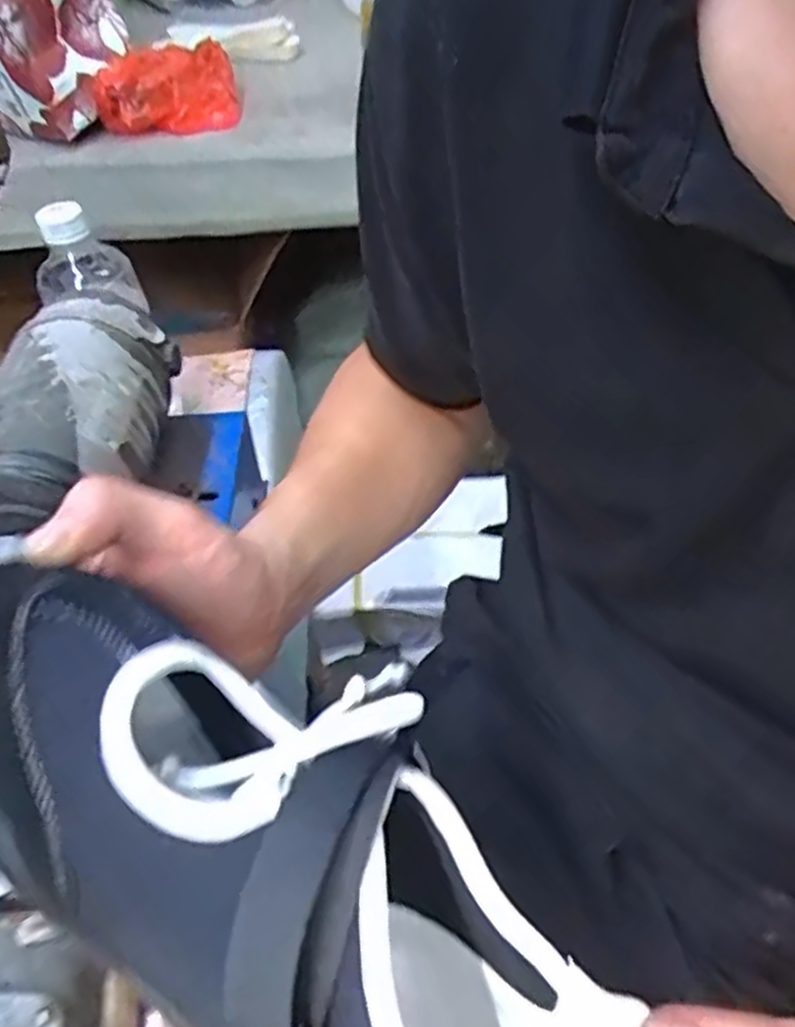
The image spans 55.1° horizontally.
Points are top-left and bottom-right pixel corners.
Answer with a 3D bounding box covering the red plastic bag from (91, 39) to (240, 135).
[{"bbox_3d":[-0.300,-0.561,1.017,0.060,0.096,0.217,35,57,30],"label":"red plastic bag"}]

